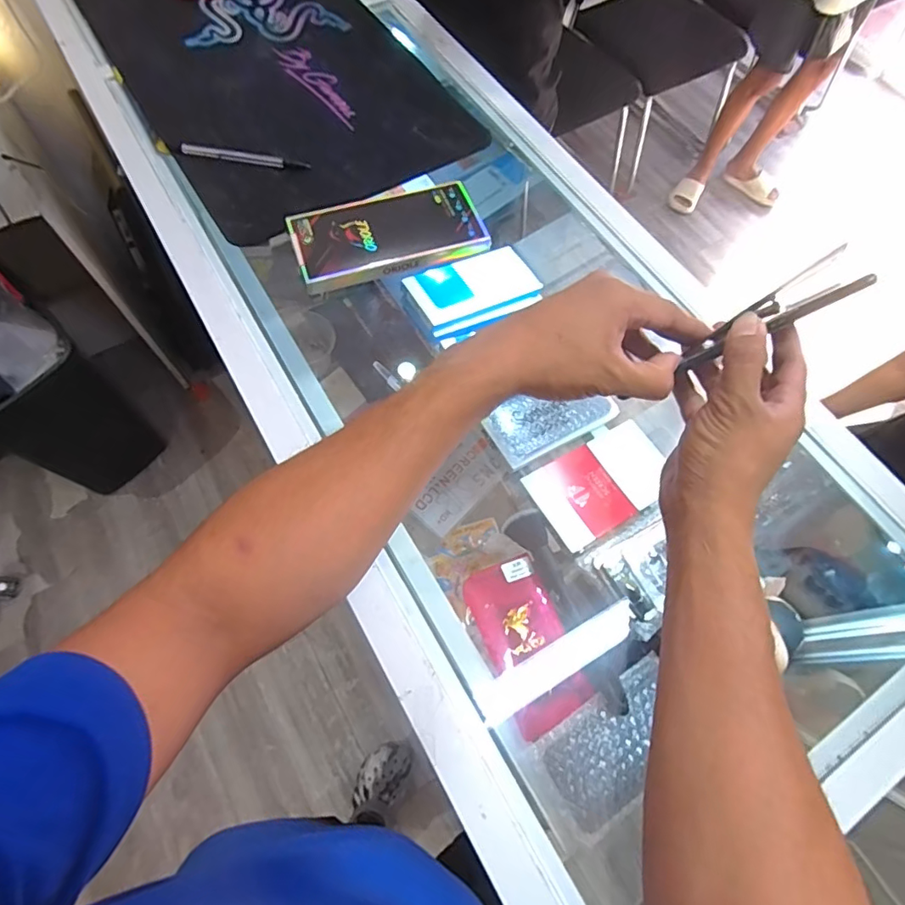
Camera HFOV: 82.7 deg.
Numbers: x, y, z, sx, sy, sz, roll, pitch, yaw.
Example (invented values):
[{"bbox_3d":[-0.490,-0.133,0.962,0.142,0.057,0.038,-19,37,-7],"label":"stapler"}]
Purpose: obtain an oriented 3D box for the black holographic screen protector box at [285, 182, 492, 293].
[{"bbox_3d":[-0.059,-0.199,0.471,0.167,0.017,0.087,-16,68,-9],"label":"black holographic screen protector box"}]

